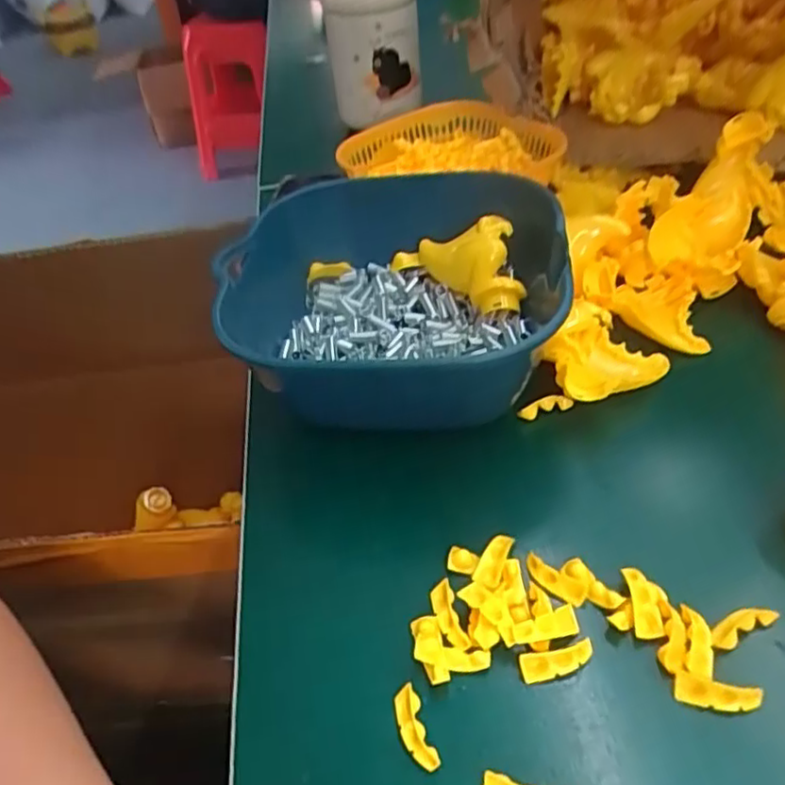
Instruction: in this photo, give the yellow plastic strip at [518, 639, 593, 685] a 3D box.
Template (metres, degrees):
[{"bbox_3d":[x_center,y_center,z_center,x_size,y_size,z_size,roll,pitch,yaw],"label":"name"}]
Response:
[{"bbox_3d":[0.064,0.104,0.261,0.029,0.009,0.009,-12,42,-6],"label":"yellow plastic strip"}]

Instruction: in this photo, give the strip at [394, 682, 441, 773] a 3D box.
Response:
[{"bbox_3d":[0.008,0.125,0.249,0.010,0.004,0.029,-25,51,0],"label":"strip"}]

